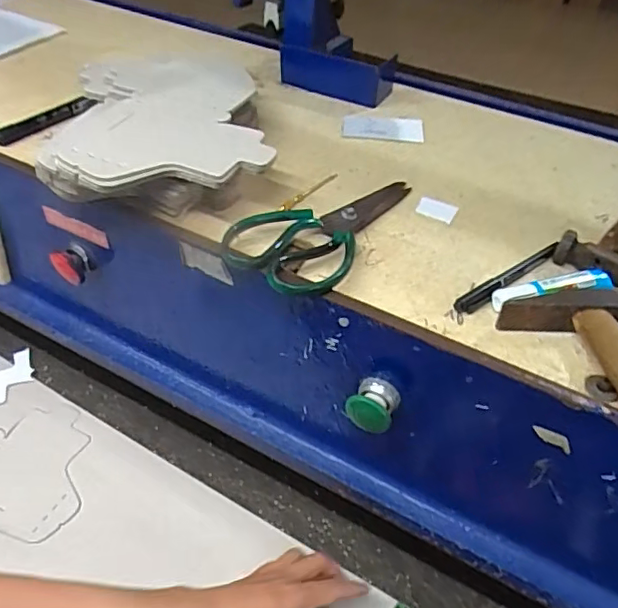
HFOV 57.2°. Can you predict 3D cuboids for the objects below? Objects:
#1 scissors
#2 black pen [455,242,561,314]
[{"bbox_3d":[0.008,-0.077,0.508,0.106,0.023,0.203,18,44,17],"label":"scissors"},{"bbox_3d":[0.165,-0.022,0.469,0.123,0.011,0.015,-27,49,-29],"label":"black pen"}]

